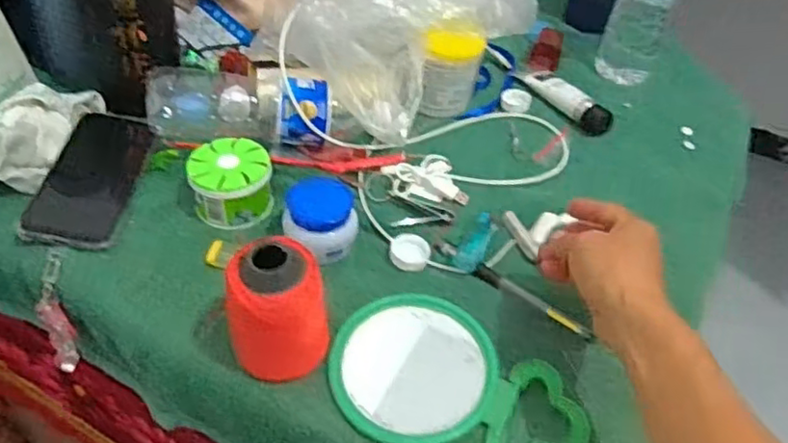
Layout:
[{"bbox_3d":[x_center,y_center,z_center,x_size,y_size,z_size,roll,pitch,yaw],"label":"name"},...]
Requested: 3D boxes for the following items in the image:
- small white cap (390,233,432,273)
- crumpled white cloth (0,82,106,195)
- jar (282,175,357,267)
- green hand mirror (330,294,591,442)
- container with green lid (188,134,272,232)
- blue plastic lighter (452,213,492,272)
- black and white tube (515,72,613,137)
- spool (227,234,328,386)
[{"bbox_3d":[0.014,0.025,0.535,0.032,0.012,0.030,3,45,-3],"label":"small white cap"},{"bbox_3d":[-0.332,-0.081,0.577,0.080,0.046,0.143,10,45,3],"label":"crumpled white cloth"},{"bbox_3d":[-0.059,0.000,0.529,0.058,0.049,0.052,9,45,2],"label":"jar"},{"bbox_3d":[0.042,0.115,0.454,0.175,0.018,0.107,23,47,15],"label":"green hand mirror"},{"bbox_3d":[-0.139,-0.033,0.560,0.064,0.047,0.069,-8,47,-14],"label":"container with green lid"},{"bbox_3d":[0.068,0.017,0.550,0.023,0.019,0.083,16,30,9],"label":"blue plastic lighter"},{"bbox_3d":[0.183,-0.133,0.703,0.033,0.022,0.118,-18,50,-23],"label":"black and white tube"},{"bbox_3d":[-0.075,0.061,0.435,0.064,0.087,0.051,-4,46,-11],"label":"spool"}]

